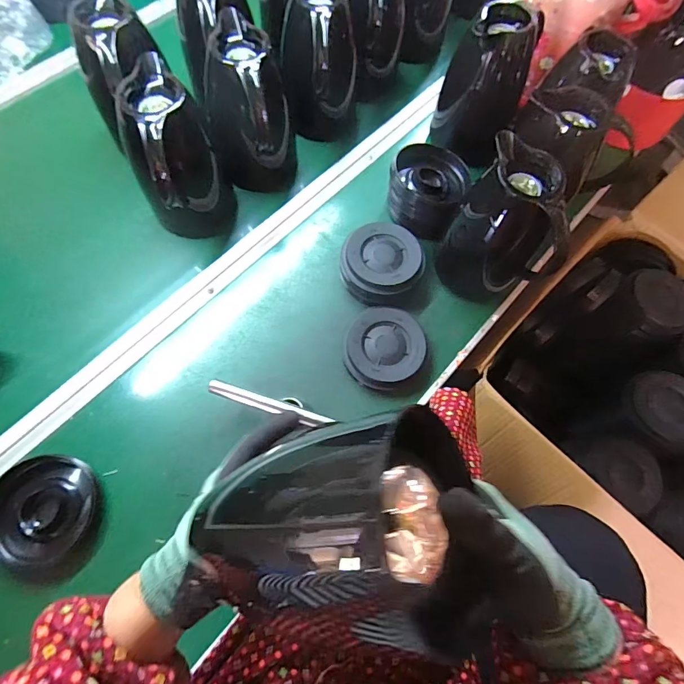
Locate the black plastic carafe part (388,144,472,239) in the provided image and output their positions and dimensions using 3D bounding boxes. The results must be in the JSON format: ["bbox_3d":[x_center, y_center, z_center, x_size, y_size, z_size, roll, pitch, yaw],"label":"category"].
[{"bbox_3d":[0.134,-0.239,0.637,0.121,0.090,0.111,23,69,6],"label":"black plastic carafe part"}]

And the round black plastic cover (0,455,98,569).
[{"bbox_3d":[-0.351,0.196,0.472,0.109,0.028,0.117,1,69,-2],"label":"round black plastic cover"}]

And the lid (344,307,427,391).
[{"bbox_3d":[0.061,0.010,0.571,0.106,0.039,0.113,1,69,-2],"label":"lid"}]

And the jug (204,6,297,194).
[{"bbox_3d":[-0.131,-0.327,0.600,0.114,0.198,0.158,-11,70,-7],"label":"jug"}]

